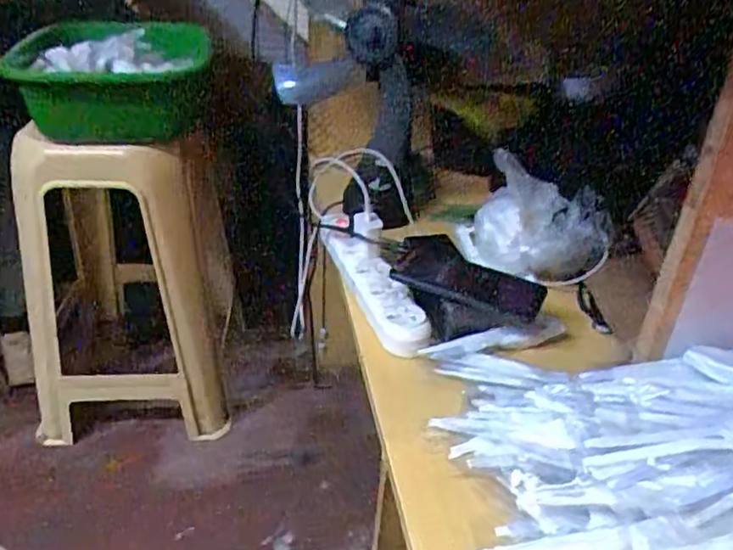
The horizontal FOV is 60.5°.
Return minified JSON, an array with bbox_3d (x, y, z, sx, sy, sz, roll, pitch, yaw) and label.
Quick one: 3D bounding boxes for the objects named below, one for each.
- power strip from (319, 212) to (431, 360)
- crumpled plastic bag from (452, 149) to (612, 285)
[{"bbox_3d":[-0.006,-0.003,0.741,0.055,0.042,0.271,-9,35,-19],"label":"power strip"},{"bbox_3d":[0.202,-0.065,0.793,0.136,0.124,0.156,0,33,-6],"label":"crumpled plastic bag"}]

